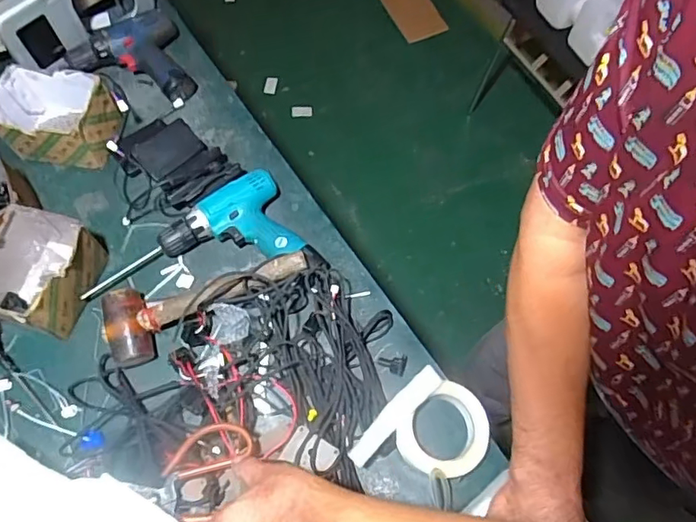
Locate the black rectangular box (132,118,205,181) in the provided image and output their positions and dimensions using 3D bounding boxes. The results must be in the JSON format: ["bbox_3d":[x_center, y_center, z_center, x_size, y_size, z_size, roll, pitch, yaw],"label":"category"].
[{"bbox_3d":[-0.280,-0.175,0.837,0.098,0.025,0.071,-37,90,-20],"label":"black rectangular box"}]

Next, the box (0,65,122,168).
[{"bbox_3d":[-0.441,-0.221,0.819,0.157,0.092,0.125,3,67,1],"label":"box"}]

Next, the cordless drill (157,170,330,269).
[{"bbox_3d":[-0.144,-0.063,0.781,0.235,0.051,0.147,6,67,3],"label":"cordless drill"}]

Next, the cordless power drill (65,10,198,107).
[{"bbox_3d":[-0.355,-0.324,0.890,0.179,0.061,0.179,-27,69,-11],"label":"cordless power drill"}]

